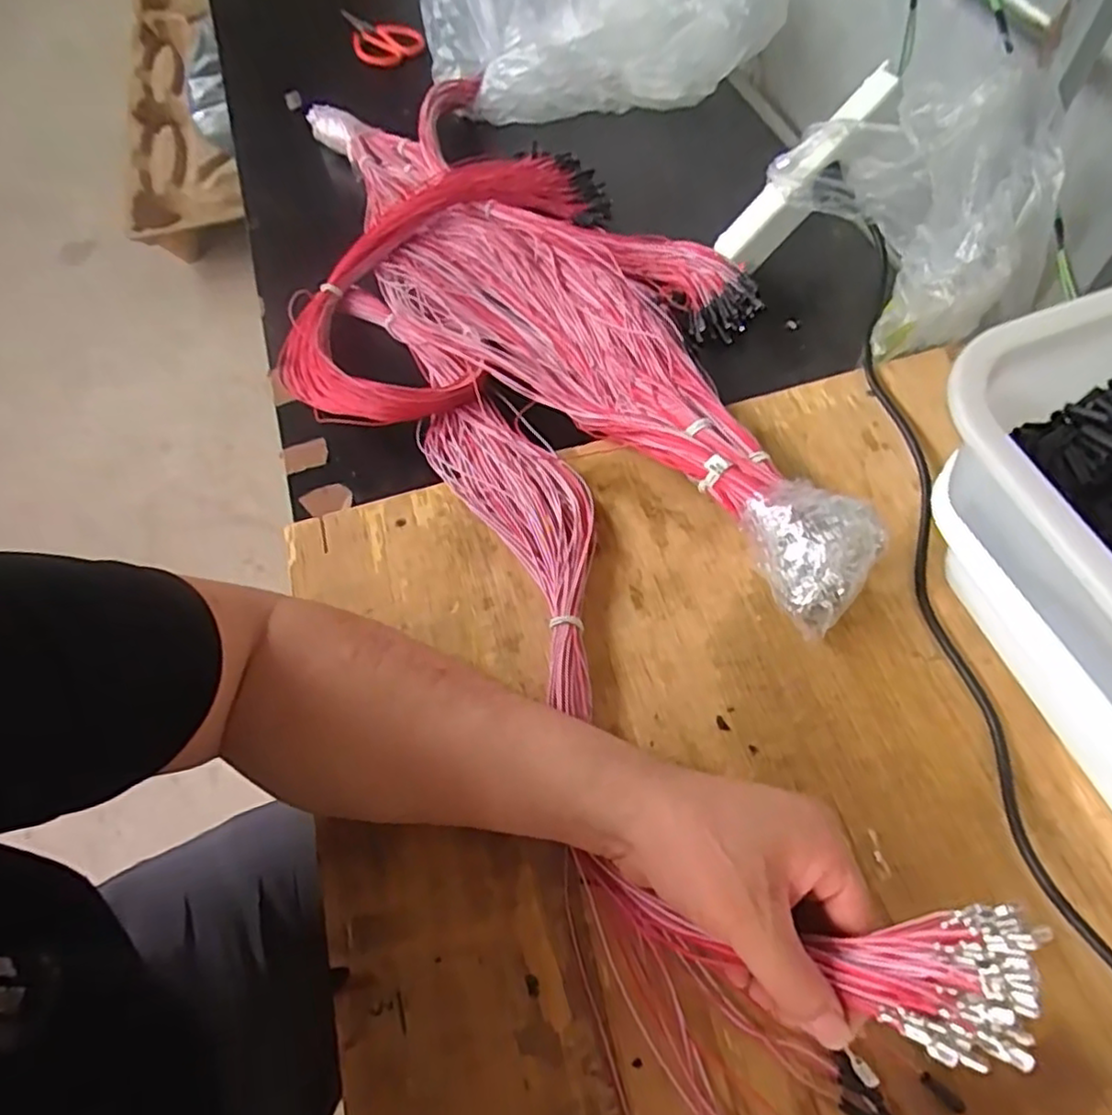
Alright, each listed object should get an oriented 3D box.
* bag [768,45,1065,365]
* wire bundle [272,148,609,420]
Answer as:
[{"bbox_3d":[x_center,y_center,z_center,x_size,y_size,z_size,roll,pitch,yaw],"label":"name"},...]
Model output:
[{"bbox_3d":[0.272,-0.280,0.523,0.119,0.150,0.199,-16,60,-5],"label":"bag"},{"bbox_3d":[-0.105,-0.283,0.650,0.220,0.036,0.380,16,63,10],"label":"wire bundle"}]

